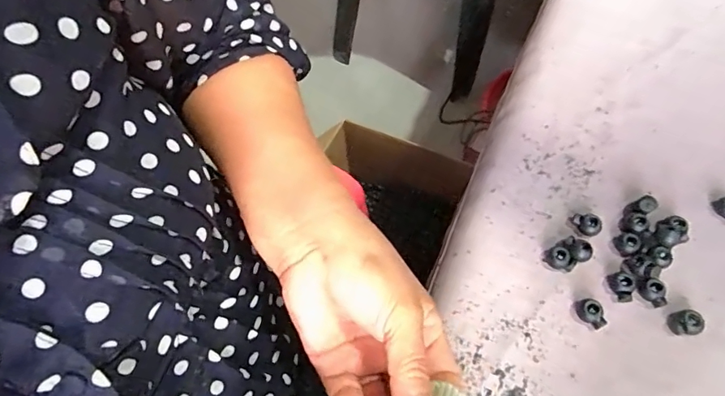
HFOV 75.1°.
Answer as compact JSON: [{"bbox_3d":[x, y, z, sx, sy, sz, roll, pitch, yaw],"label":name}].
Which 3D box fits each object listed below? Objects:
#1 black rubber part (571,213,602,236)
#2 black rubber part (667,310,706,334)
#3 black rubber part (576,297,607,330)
[{"bbox_3d":[0.161,0.019,0.340,0.012,0.014,0.019,-38,65,-24],"label":"black rubber part"},{"bbox_3d":[0.207,0.082,0.305,0.018,0.017,0.016,-16,58,-12],"label":"black rubber part"},{"bbox_3d":[0.149,0.076,0.309,0.012,0.014,0.020,-25,60,-17],"label":"black rubber part"}]

